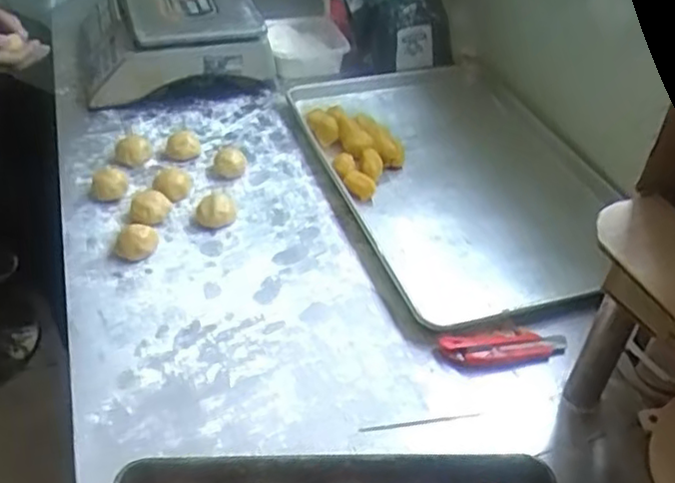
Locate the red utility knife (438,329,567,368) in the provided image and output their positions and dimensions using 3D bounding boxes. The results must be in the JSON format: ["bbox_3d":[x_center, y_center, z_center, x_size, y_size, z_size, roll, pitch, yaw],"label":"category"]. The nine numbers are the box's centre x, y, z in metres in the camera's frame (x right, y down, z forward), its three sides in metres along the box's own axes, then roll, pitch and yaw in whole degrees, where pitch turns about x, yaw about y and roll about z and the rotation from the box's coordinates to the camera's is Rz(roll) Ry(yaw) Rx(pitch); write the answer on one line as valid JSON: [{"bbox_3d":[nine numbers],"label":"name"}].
[{"bbox_3d":[0.197,0.125,0.784,0.150,0.021,0.042,-7,43,-10],"label":"red utility knife"}]

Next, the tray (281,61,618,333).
[{"bbox_3d":[0.187,-0.115,1.028,0.380,0.050,0.582,-13,44,-16],"label":"tray"}]

